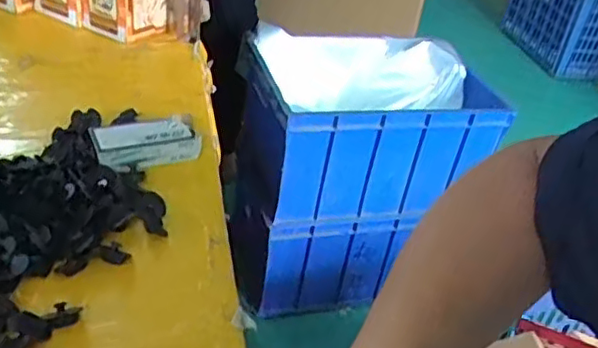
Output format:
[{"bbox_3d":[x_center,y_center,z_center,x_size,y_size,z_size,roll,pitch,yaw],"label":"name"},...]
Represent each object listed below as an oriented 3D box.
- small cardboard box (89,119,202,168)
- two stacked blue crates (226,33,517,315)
[{"bbox_3d":[-0.168,-0.036,0.709,0.111,0.028,0.053,-7,36,-21],"label":"small cardboard box"},{"bbox_3d":[0.094,-0.024,1.529,0.456,0.495,0.434,-4,36,-20],"label":"two stacked blue crates"}]

